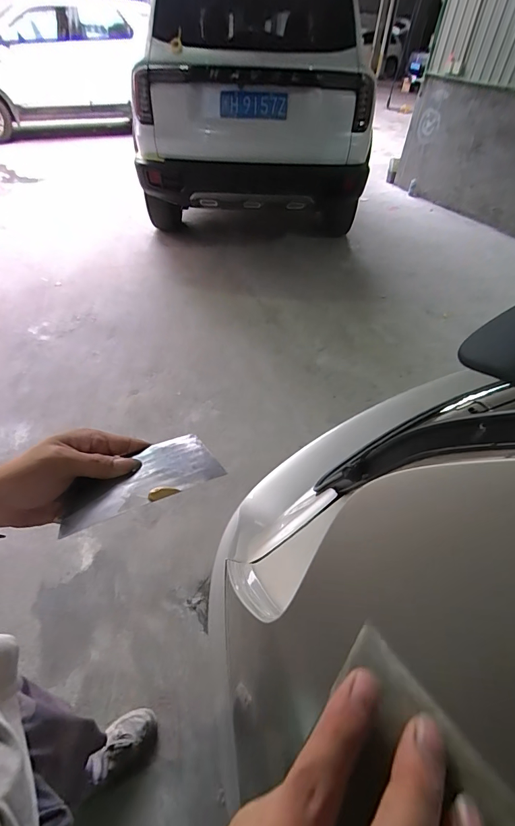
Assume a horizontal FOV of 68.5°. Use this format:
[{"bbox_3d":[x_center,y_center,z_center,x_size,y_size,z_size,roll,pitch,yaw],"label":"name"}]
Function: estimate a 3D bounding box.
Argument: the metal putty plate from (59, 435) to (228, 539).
[{"bbox_3d":[-0.108,0.058,0.353,0.143,0.009,0.074,-16,37,-29],"label":"metal putty plate"}]

